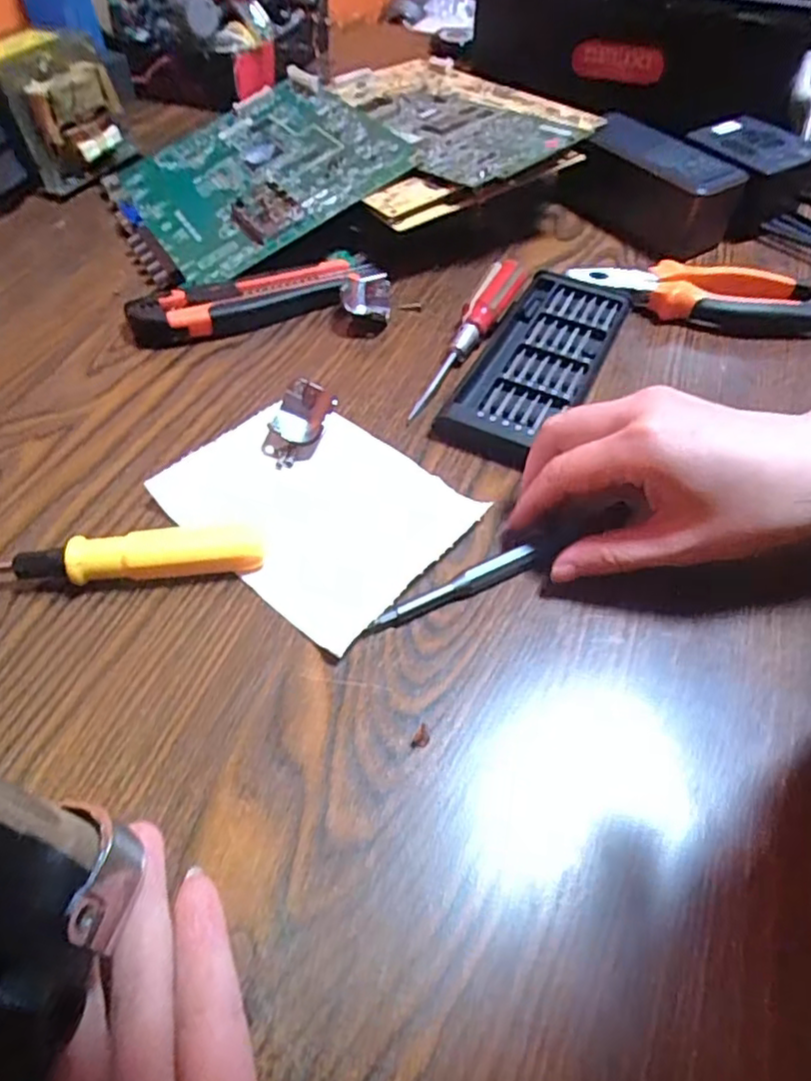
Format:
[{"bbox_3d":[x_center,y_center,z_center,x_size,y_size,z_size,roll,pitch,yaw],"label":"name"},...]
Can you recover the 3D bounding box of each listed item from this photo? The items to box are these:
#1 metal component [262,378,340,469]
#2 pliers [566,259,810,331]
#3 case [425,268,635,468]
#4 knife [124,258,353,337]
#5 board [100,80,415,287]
[{"bbox_3d":[-0.056,-0.060,0.333,0.028,0.021,0.044,16,54,11],"label":"metal component"},{"bbox_3d":[0.189,-0.160,0.422,0.155,0.021,0.048,7,52,4],"label":"pliers"},{"bbox_3d":[0.075,-0.105,0.377,0.069,0.016,0.160,23,55,16],"label":"case"},{"bbox_3d":[-0.098,-0.149,0.399,0.138,0.022,0.036,-20,55,-16],"label":"knife"},{"bbox_3d":[-0.117,-0.271,0.464,0.194,0.013,0.202,-30,59,-3],"label":"board"}]

